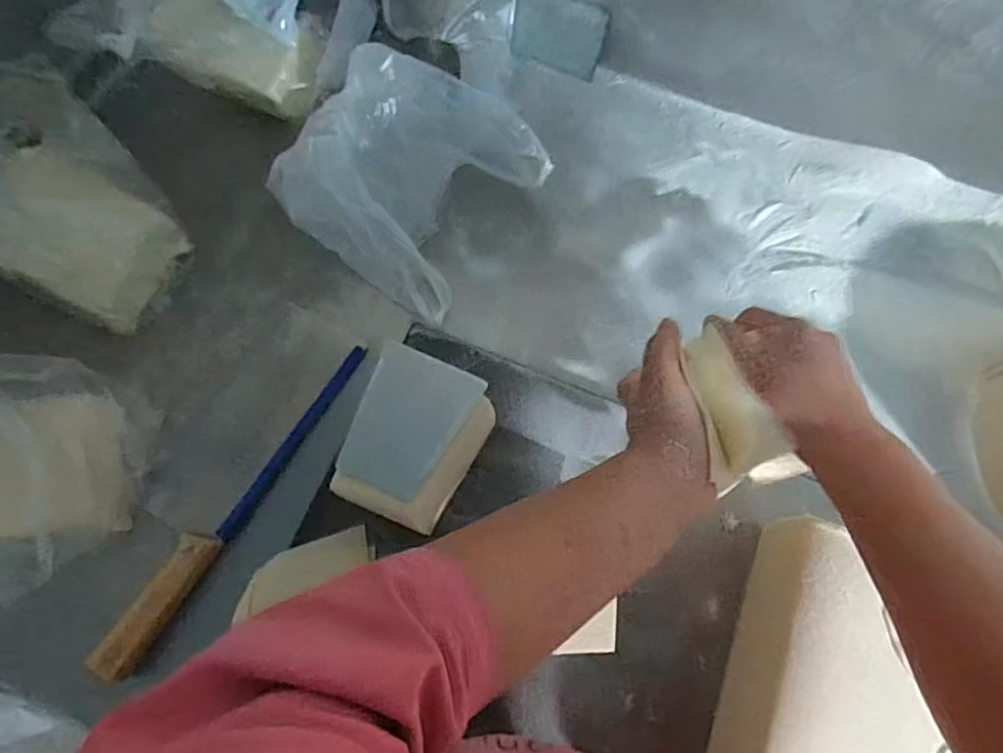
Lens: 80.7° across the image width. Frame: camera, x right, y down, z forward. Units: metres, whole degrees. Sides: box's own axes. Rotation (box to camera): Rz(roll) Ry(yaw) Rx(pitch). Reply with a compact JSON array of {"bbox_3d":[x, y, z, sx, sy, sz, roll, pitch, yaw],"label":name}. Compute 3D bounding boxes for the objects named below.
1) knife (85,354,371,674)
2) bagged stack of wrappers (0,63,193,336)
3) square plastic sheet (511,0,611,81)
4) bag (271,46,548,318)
[{"bbox_3d":[-0.215,0.098,0.492,0.028,0.019,0.313,32,73,7],"label":"knife"},{"bbox_3d":[-0.384,-0.157,0.480,0.174,0.199,0.145,22,72,5],"label":"bagged stack of wrappers"},{"bbox_3d":[0.062,-0.377,0.646,0.102,0.072,0.006,20,52,0],"label":"square plastic sheet"},{"bbox_3d":[-0.095,-0.204,0.581,0.230,0.066,0.216,34,74,8],"label":"bag"}]

